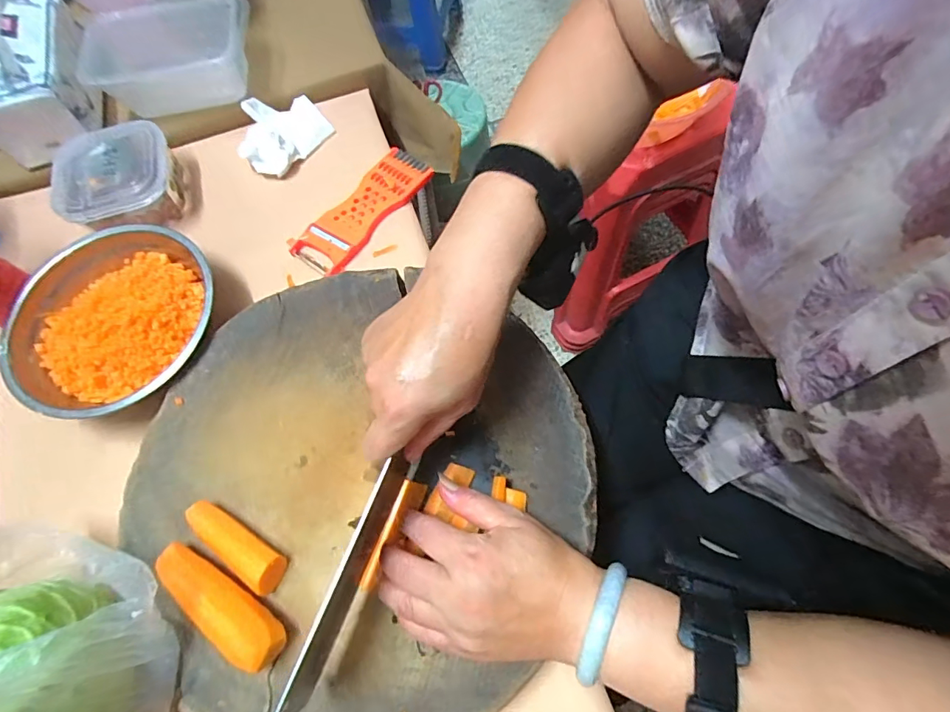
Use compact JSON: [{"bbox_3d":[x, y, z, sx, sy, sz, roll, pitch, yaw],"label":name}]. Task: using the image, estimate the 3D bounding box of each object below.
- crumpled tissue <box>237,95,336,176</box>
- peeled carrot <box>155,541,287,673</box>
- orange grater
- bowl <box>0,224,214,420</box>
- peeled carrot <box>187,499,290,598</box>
[{"bbox_3d":[-0.223,-0.260,0.538,0.082,0.037,0.111,35,75,16],"label":"crumpled tissue"},{"bbox_3d":[-0.174,0.166,0.322,0.110,0.035,0.028,32,73,13],"label":"peeled carrot"},{"bbox_3d":[-0.118,-0.157,0.508,0.058,0.024,0.169,34,74,16],"label":"orange grater"},{"bbox_3d":[-0.325,-0.029,0.438,0.167,0.059,0.179,-1,69,2],"label":"bowl"},{"bbox_3d":[-0.172,0.133,0.340,0.083,0.024,0.027,34,74,14],"label":"peeled carrot"}]

